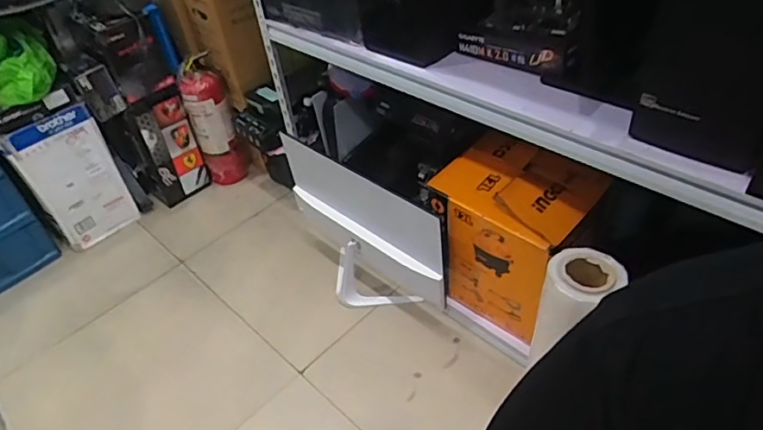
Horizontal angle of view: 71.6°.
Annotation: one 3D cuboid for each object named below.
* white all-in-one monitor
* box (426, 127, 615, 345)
[{"bbox_3d":[-0.075,0.061,1.410,0.553,0.427,0.139,31,53,35],"label":"white all-in-one monitor"},{"bbox_3d":[0.301,0.059,1.267,0.324,0.392,0.208,31,53,35],"label":"box"}]

